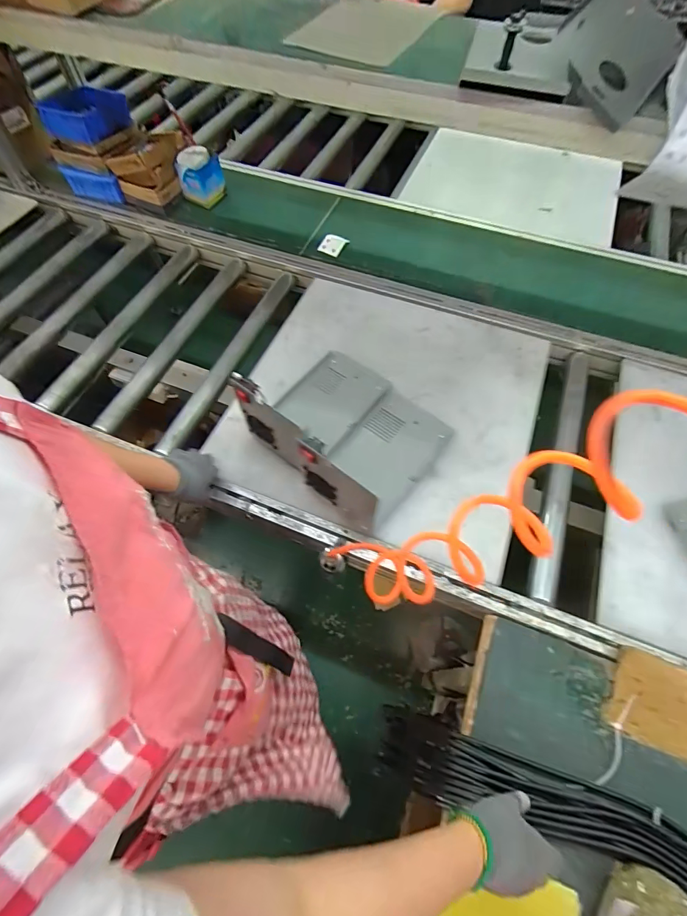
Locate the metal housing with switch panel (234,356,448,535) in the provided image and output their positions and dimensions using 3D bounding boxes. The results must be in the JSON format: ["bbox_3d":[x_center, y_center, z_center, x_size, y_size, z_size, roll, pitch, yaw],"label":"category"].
[{"bbox_3d":[0.012,-0.086,0.748,0.327,0.163,0.284,39,68,19],"label":"metal housing with switch panel"}]

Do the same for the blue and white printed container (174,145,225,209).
[{"bbox_3d":[-0.389,-0.773,1.136,0.113,0.119,0.105,10,61,5],"label":"blue and white printed container"}]

